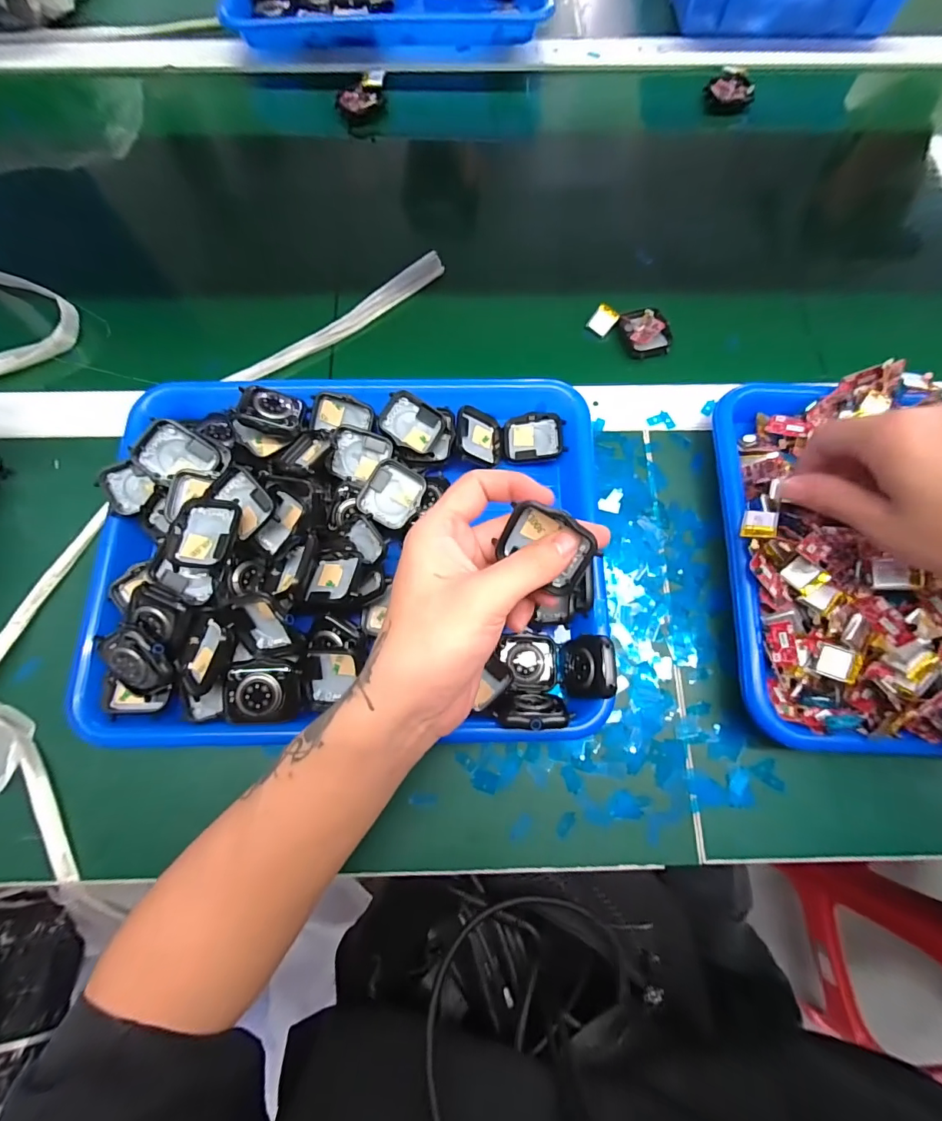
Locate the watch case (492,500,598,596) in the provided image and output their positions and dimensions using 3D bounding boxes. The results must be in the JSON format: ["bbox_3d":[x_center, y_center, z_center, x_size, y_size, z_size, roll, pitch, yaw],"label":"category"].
[{"bbox_3d":[0.037,-0.007,0.224,0.043,0.011,0.040,33,116,13],"label":"watch case"}]

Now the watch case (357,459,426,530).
[{"bbox_3d":[-0.054,-0.046,0.311,0.035,0.011,0.041,24,76,7],"label":"watch case"}]

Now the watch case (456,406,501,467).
[{"bbox_3d":[0.004,-0.092,0.337,0.039,0.010,0.043,18,63,-37],"label":"watch case"}]

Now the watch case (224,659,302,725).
[{"bbox_3d":[-0.124,0.078,0.271,0.040,0.013,0.036,2,75,1],"label":"watch case"}]

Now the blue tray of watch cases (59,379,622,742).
[{"bbox_3d":[-0.078,-0.012,0.307,0.331,0.060,0.252,0,74,1],"label":"blue tray of watch cases"}]

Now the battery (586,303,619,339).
[{"bbox_3d":[0.112,-0.204,0.387,0.019,0.005,0.023,40,109,3],"label":"battery"}]

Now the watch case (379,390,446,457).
[{"bbox_3d":[-0.043,-0.099,0.330,0.043,0.011,0.035,33,81,-14],"label":"watch case"}]

